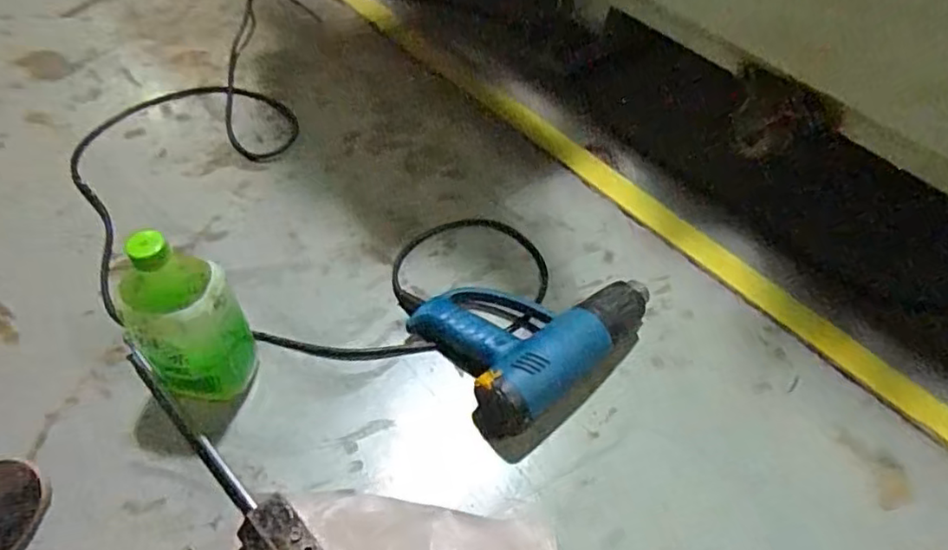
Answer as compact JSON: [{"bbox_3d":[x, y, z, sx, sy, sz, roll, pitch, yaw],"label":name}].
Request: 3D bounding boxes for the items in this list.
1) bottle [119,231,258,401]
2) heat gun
[{"bbox_3d":[-0.273,0.049,0.589,0.097,0.214,0.088,-33,63,-25],"label":"bottle"},{"bbox_3d":[0.075,0.050,0.702,0.245,0.076,0.187,-28,61,-23],"label":"heat gun"}]

